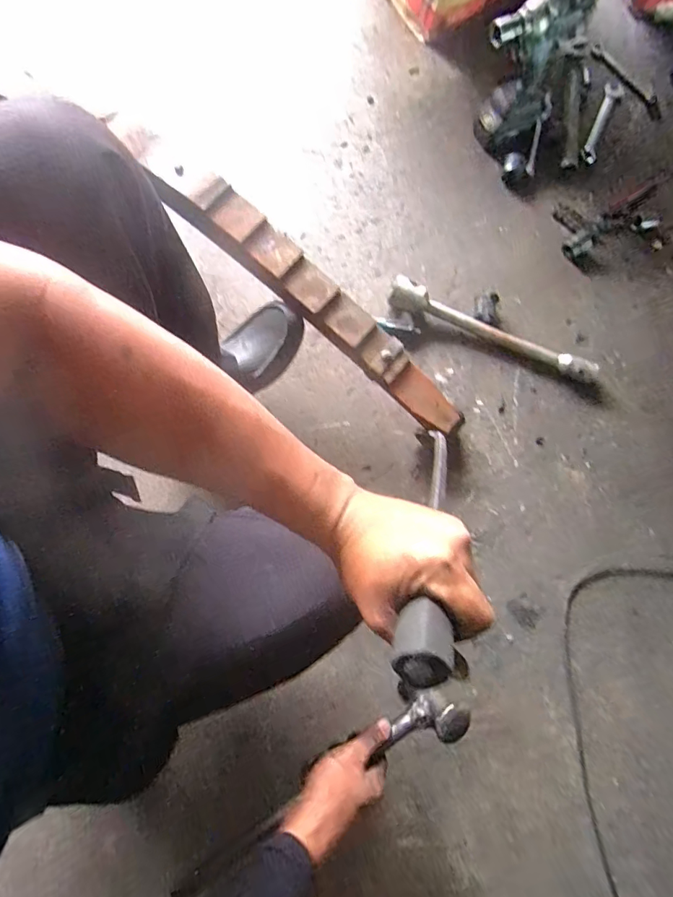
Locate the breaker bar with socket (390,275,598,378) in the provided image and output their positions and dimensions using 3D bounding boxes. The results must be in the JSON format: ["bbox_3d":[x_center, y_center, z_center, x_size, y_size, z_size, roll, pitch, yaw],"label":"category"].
[{"bbox_3d":[0.290,-0.219,0.847,0.402,0.049,0.049,23,77,5],"label":"breaker bar with socket"}]

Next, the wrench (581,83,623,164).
[{"bbox_3d":[0.581,-0.716,0.997,0.040,0.007,0.233,24,78,6],"label":"wrench"}]

